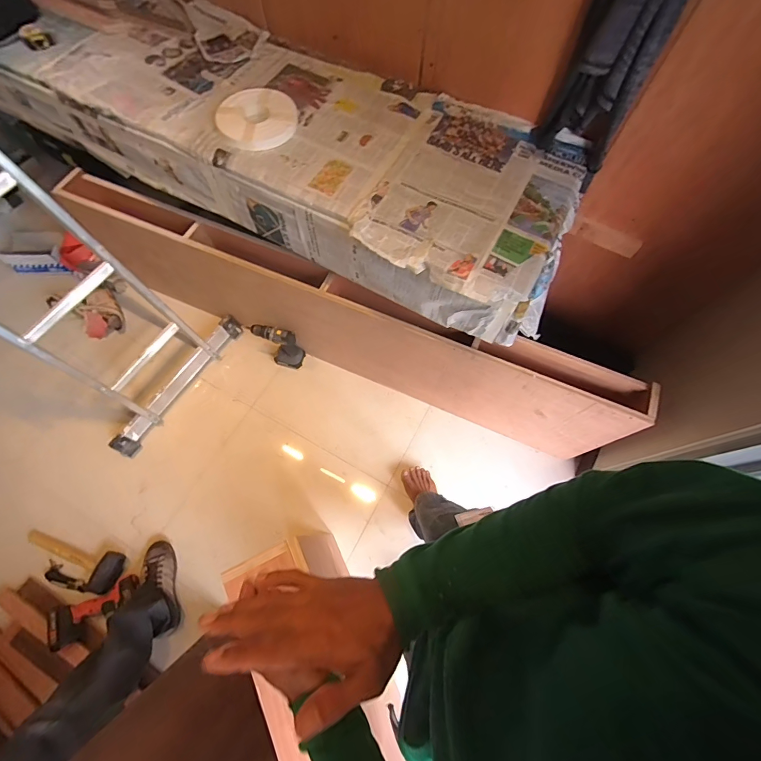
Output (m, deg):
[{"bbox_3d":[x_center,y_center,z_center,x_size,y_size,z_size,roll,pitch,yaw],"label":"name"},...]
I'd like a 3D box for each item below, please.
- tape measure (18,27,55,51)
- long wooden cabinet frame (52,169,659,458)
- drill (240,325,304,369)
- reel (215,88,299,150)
[{"bbox_3d":[-0.908,-0.910,0.995,0.065,0.033,0.047,-32,72,-13],"label":"tape measure"},{"bbox_3d":[-0.139,-0.182,1.287,1.807,0.479,0.135,22,70,7],"label":"long wooden cabinet frame"},{"bbox_3d":[-0.395,-0.137,1.447,0.185,0.223,0.096,26,70,9],"label":"drill"},{"bbox_3d":[-0.296,-0.636,0.911,0.194,0.026,0.164,25,70,8],"label":"reel"}]

